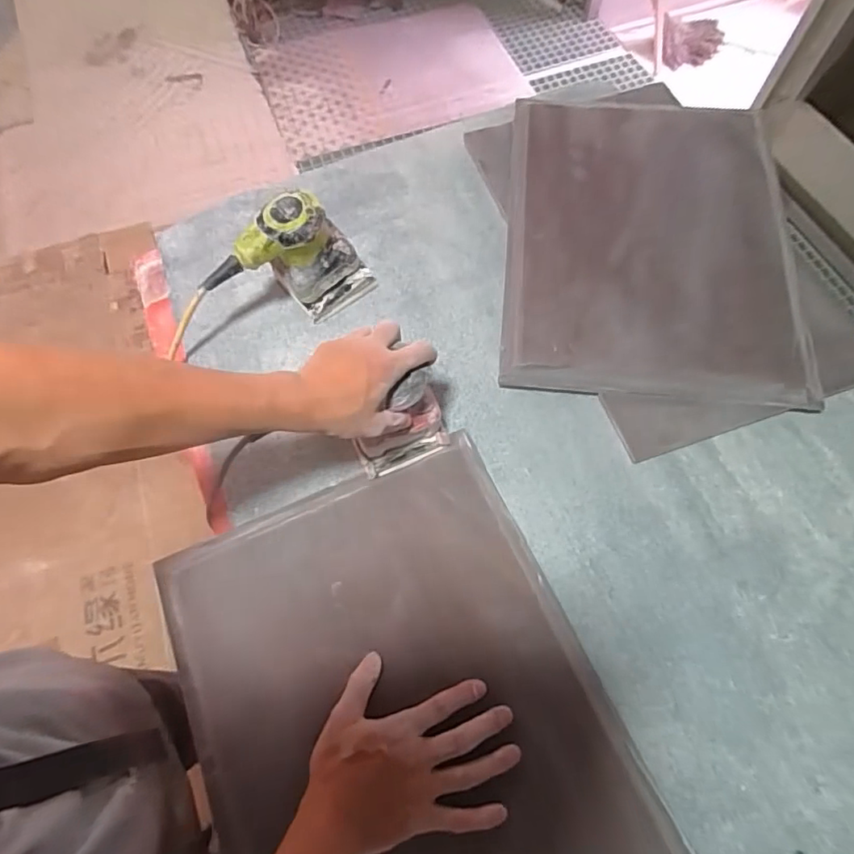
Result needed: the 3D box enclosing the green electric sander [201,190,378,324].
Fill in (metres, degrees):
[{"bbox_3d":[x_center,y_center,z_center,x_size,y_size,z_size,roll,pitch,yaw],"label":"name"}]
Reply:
[{"bbox_3d":[-0.169,-0.193,0.653,0.184,0.133,0.085,-36,70,-13],"label":"green electric sander"}]

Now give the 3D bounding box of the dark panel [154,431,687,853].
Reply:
[{"bbox_3d":[-0.017,0.286,0.499,0.366,0.033,0.495,-23,67,-8],"label":"dark panel"}]

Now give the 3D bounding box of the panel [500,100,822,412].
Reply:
[{"bbox_3d":[0.295,-0.267,0.719,0.365,0.045,0.491,4,67,4],"label":"panel"}]

